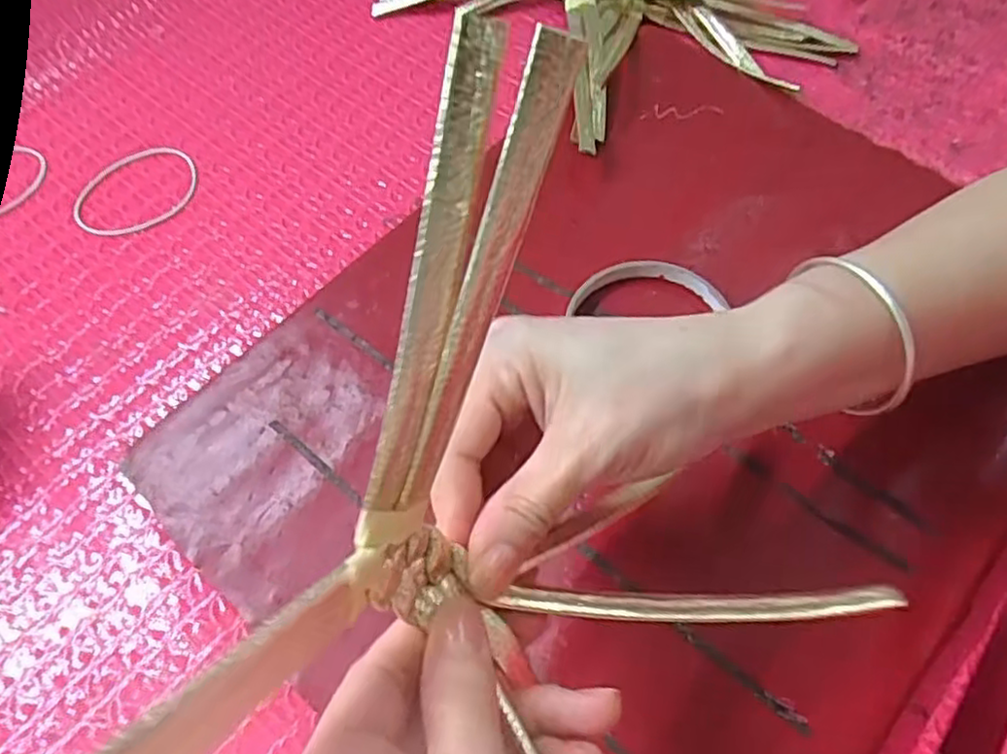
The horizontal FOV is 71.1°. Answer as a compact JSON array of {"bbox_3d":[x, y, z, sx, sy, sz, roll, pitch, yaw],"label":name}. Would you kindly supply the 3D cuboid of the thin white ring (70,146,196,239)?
[{"bbox_3d":[-0.217,-0.111,0.418,0.062,0.004,0.073,30,68,18],"label":"thin white ring"}]

